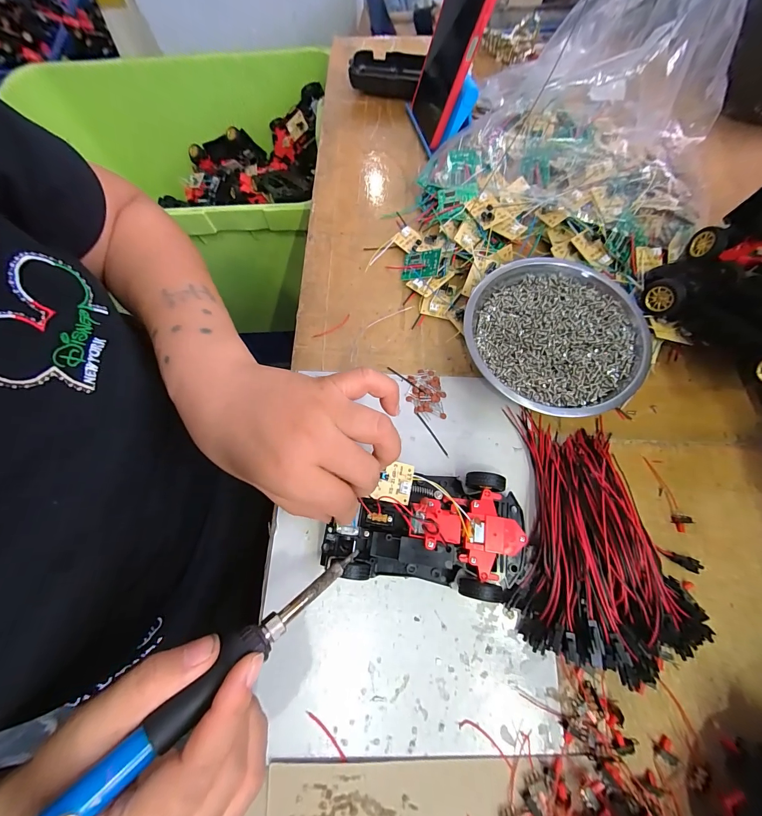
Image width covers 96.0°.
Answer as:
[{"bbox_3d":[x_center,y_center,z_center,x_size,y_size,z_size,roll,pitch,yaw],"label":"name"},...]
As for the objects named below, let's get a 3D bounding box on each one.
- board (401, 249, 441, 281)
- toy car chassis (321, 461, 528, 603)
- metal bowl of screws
[{"bbox_3d":[0.039,-0.143,0.342,0.040,0.006,0.032,5,79,30],"label":"board"},{"bbox_3d":[0.034,0.085,0.246,0.140,0.037,0.081,4,70,3],"label":"toy car chassis"},{"bbox_3d":[0.149,-0.056,0.300,0.147,0.042,0.140,-1,70,1],"label":"metal bowl of screws"}]

